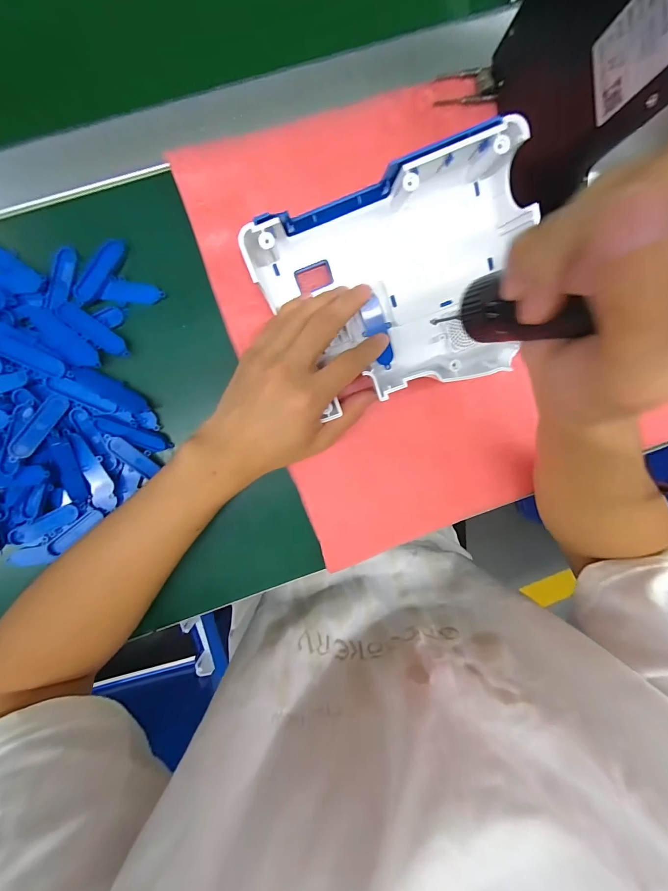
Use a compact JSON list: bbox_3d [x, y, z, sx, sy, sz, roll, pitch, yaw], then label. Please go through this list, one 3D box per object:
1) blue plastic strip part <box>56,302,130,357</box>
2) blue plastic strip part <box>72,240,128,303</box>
[{"bbox_3d":[-0.180,-0.086,0.255,0.054,0.005,0.015,37,92,-8],"label":"blue plastic strip part"},{"bbox_3d":[-0.174,-0.130,0.252,0.019,0.004,0.053,35,92,-8],"label":"blue plastic strip part"}]

